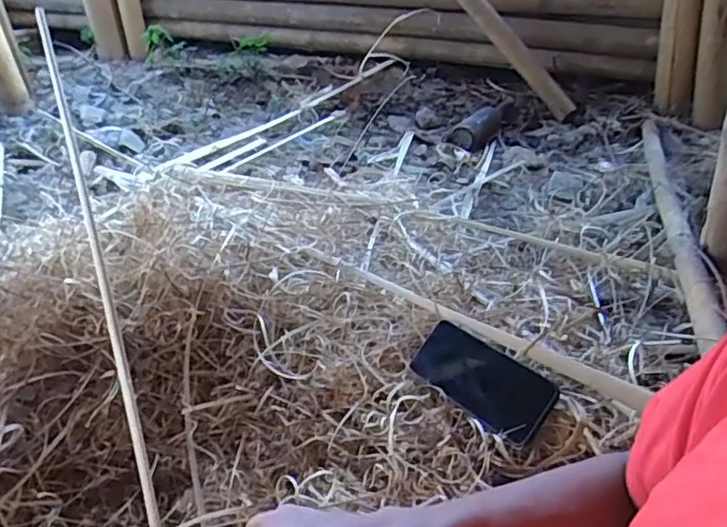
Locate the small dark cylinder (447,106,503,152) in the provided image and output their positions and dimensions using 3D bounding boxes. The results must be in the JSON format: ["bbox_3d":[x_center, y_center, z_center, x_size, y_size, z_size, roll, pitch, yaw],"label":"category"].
[{"bbox_3d":[0.321,-0.379,1.704,0.070,0.059,0.237,26,42,28],"label":"small dark cylinder"}]

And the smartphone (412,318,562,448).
[{"bbox_3d":[0.135,0.132,0.720,0.081,0.013,0.176,-47,47,-14],"label":"smartphone"}]

